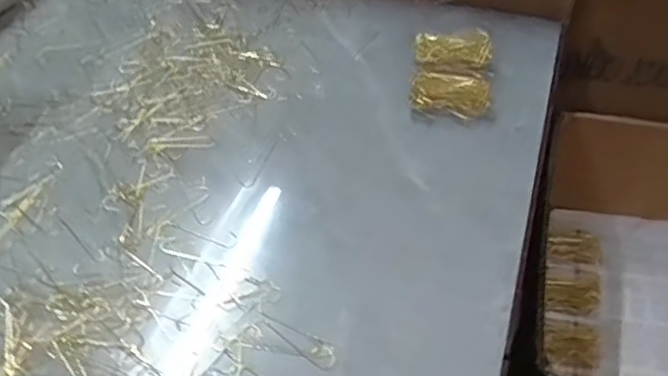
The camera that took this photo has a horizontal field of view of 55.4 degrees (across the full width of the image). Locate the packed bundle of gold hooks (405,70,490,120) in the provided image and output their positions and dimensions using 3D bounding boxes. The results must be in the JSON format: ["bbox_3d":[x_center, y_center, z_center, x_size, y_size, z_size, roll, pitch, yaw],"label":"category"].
[{"bbox_3d":[0.107,-0.089,0.586,0.072,0.013,0.047,11,47,12],"label":"packed bundle of gold hooks"}]

